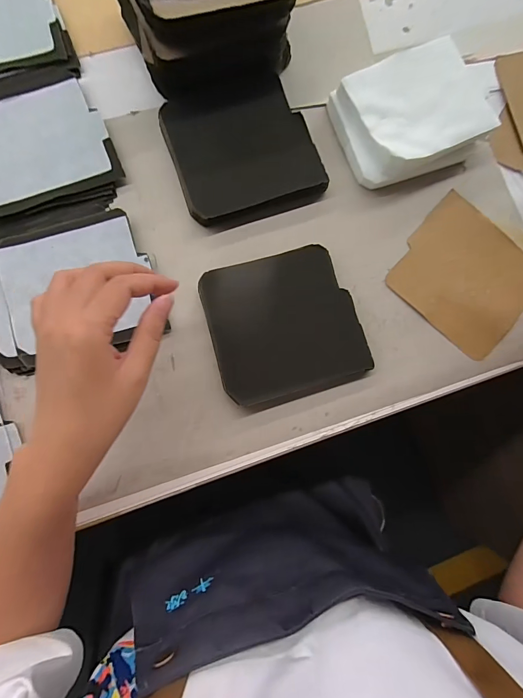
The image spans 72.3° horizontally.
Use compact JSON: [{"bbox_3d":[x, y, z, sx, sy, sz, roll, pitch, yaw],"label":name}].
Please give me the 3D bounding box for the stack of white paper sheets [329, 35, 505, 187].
[{"bbox_3d":[0.155,-0.235,0.364,0.146,0.042,0.116,-23,84,-7],"label":"stack of white paper sheets"}]

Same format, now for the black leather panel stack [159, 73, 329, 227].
[{"bbox_3d":[-0.020,-0.203,0.363,0.137,0.021,0.135,-18,84,-6],"label":"black leather panel stack"}]

